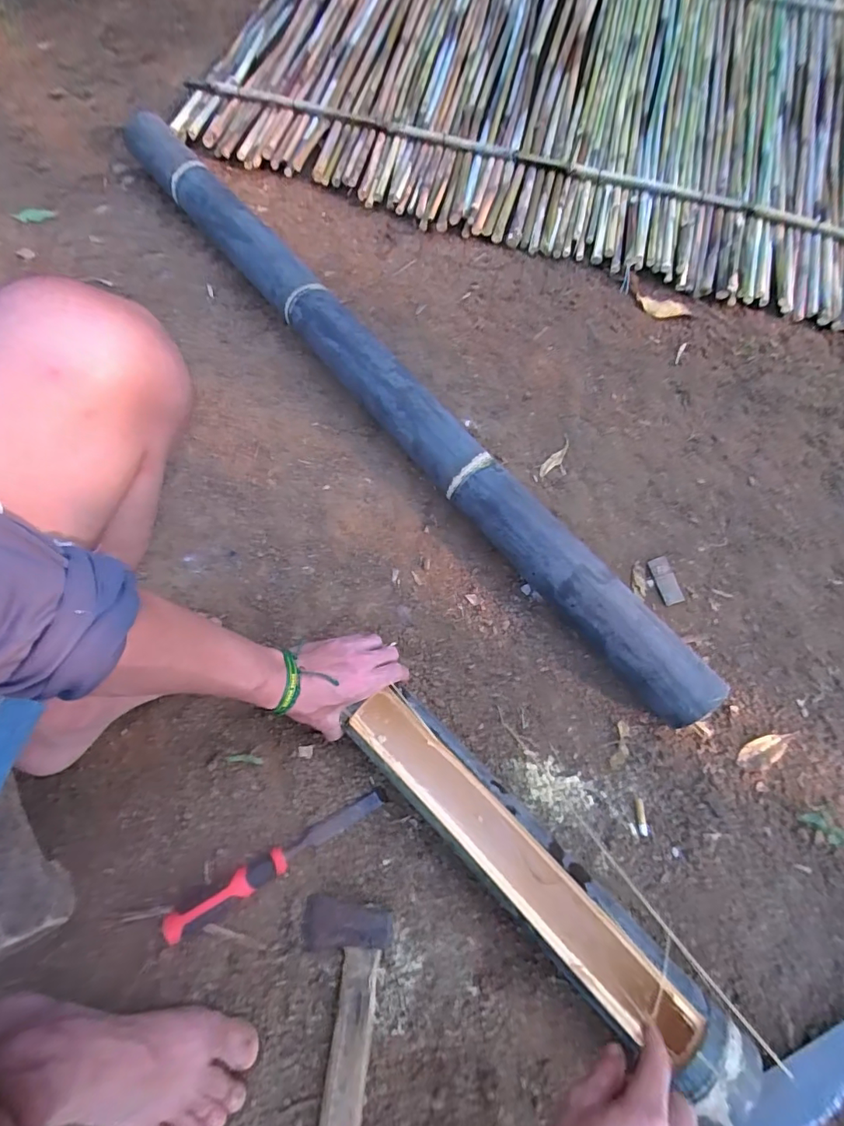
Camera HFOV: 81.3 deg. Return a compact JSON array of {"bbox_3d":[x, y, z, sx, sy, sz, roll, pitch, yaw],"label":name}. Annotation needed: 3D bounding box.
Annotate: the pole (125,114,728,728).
[{"bbox_3d":[-0.105,-0.302,0.733,0.082,0.093,1.305,-38,75,-14],"label":"pole"}]

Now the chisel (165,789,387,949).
[{"bbox_3d":[-0.151,0.309,0.514,0.230,0.029,0.032,-28,73,-13],"label":"chisel"}]

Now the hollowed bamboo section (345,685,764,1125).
[{"bbox_3d":[0.100,0.303,0.491,0.441,0.082,0.074,41,72,19],"label":"hollowed bamboo section"}]

